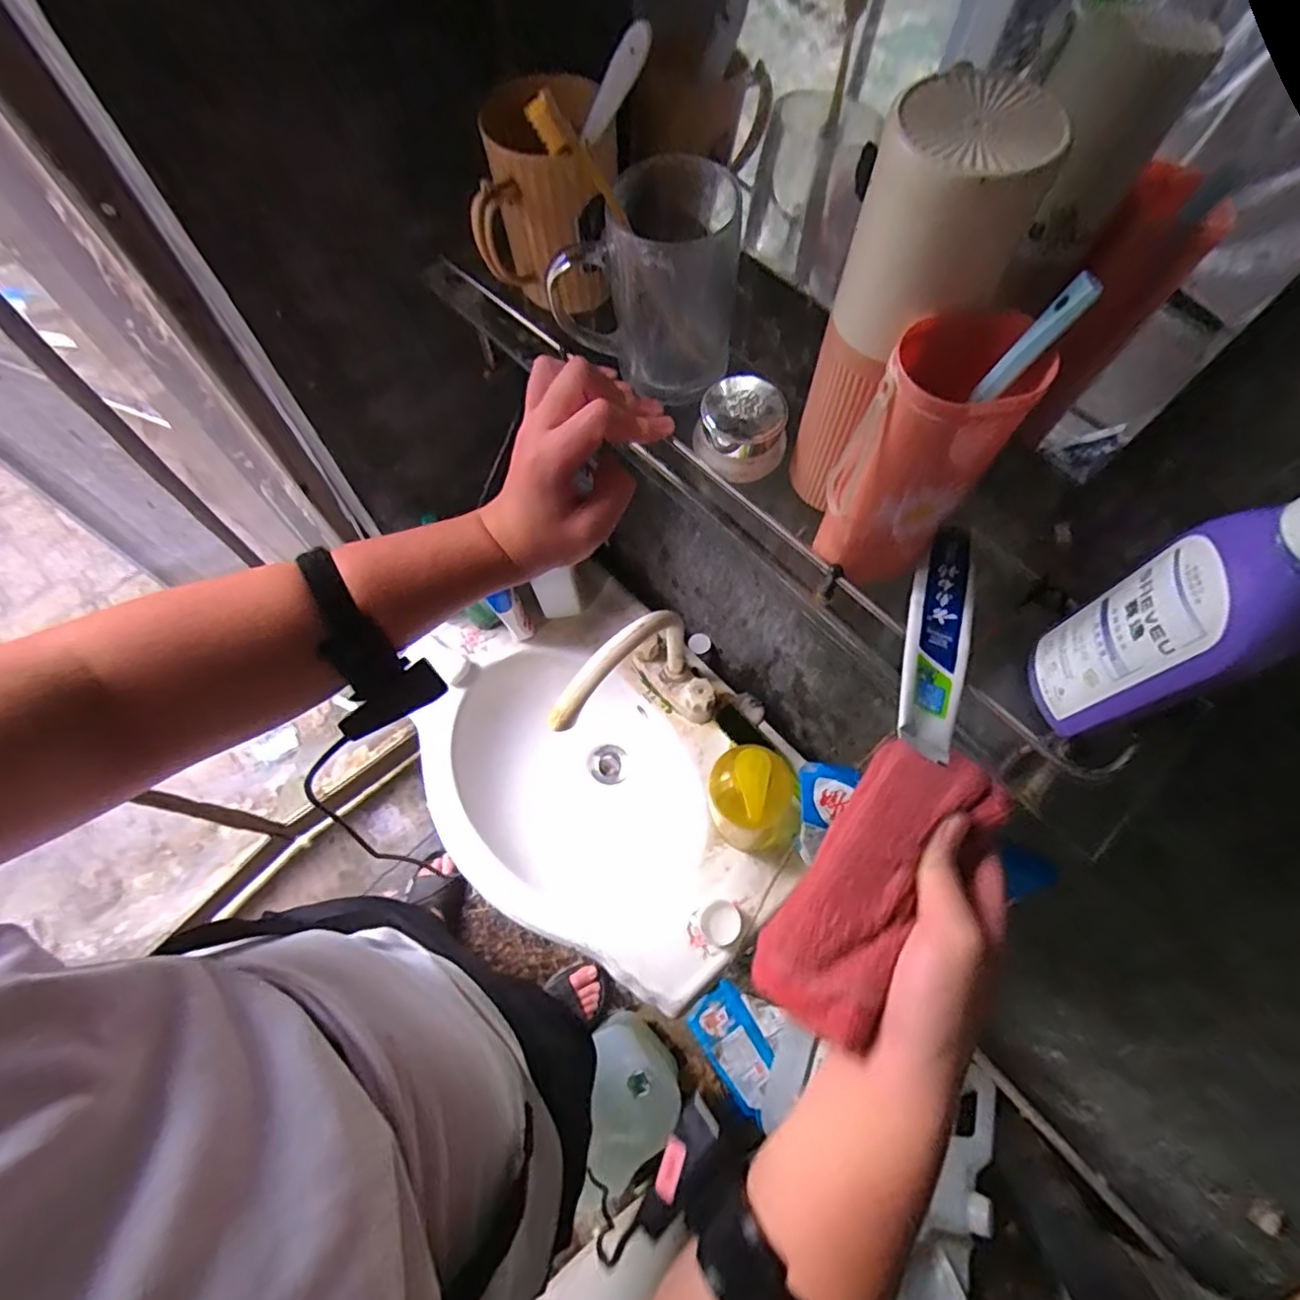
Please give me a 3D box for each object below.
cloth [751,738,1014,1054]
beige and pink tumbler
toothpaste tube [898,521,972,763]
[{"bbox_3d":[0.124,0.127,0.340,0.066,0.027,0.162,35,80,14],"label":"cloth"},{"bbox_3d":[0.113,-0.142,0.296,0.061,0.188,0.053,15,66,6],"label":"beige and pink tumbler"},{"bbox_3d":[0.156,-0.011,0.334,0.032,0.017,0.140,17,66,7],"label":"toothpaste tube"}]

